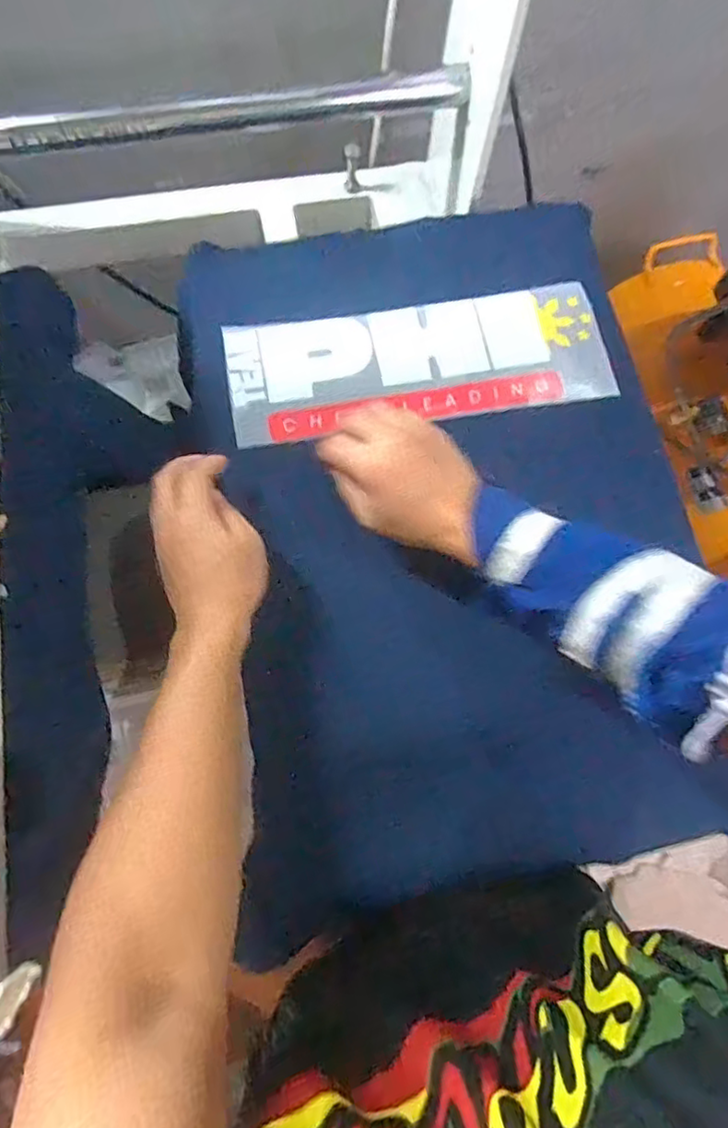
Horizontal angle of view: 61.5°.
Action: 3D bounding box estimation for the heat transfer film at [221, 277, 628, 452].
[{"bbox_3d":[0.050,-0.185,0.559,0.339,0.009,0.123,-8,73,-3],"label":"heat transfer film"}]

